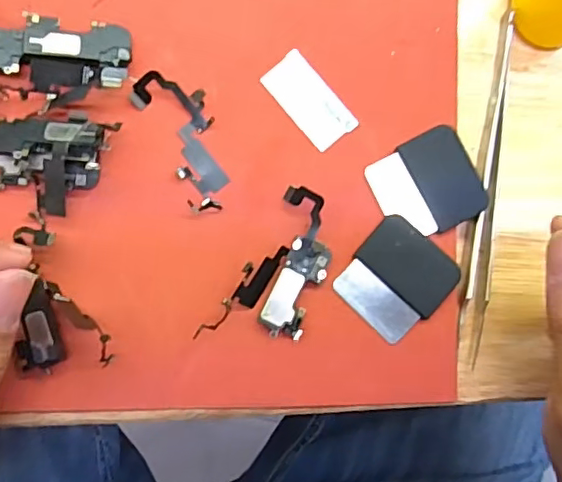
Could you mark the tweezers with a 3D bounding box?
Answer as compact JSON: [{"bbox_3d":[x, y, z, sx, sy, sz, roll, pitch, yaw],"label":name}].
[{"bbox_3d":[0.089,-0.022,0.241,0.013,0.004,0.145,7,88,-7],"label":"tweezers"}]

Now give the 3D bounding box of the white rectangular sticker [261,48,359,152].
[{"bbox_3d":[0.012,-0.056,0.231,0.020,0.004,0.039,-41,94,-7],"label":"white rectangular sticker"}]

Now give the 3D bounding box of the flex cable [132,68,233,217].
[{"bbox_3d":[-0.035,-0.040,0.223,0.024,0.006,0.055,-29,92,-7],"label":"flex cable"}]

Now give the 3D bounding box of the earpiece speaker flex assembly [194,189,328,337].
[{"bbox_3d":[0.000,0.012,0.224,0.034,0.008,0.065,29,85,-6],"label":"earpiece speaker flex assembly"}]

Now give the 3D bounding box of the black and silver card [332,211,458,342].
[{"bbox_3d":[0.047,0.016,0.233,0.040,0.004,0.041,40,84,-5],"label":"black and silver card"}]

